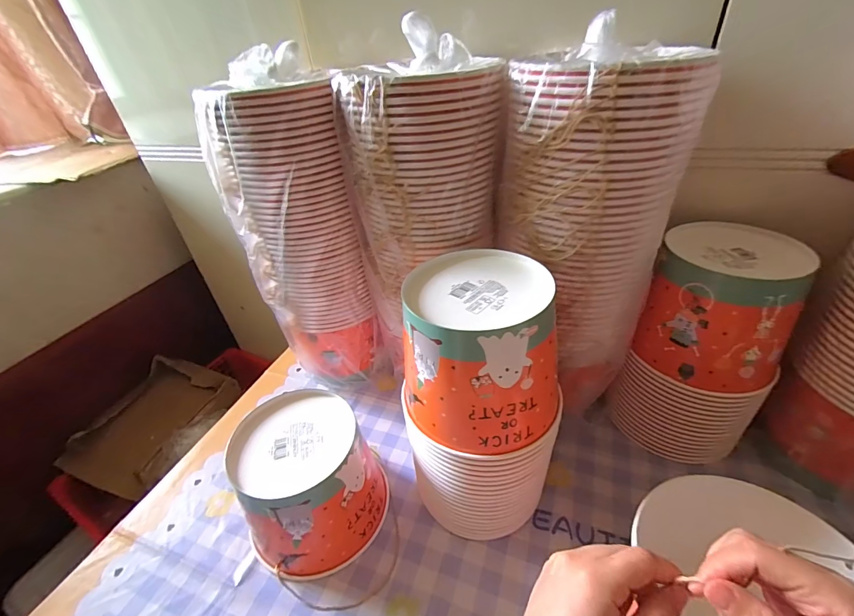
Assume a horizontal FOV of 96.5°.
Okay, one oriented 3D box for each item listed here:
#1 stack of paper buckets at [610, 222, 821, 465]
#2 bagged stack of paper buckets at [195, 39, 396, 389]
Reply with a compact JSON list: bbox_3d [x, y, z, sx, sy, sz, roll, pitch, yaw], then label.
[{"bbox_3d":[0.325,0.049,0.450,0.145,0.249,0.144,21,45,32],"label":"stack of paper buckets"},{"bbox_3d":[-0.154,-0.063,0.495,0.129,0.427,0.120,-22,39,-20],"label":"bagged stack of paper buckets"}]

